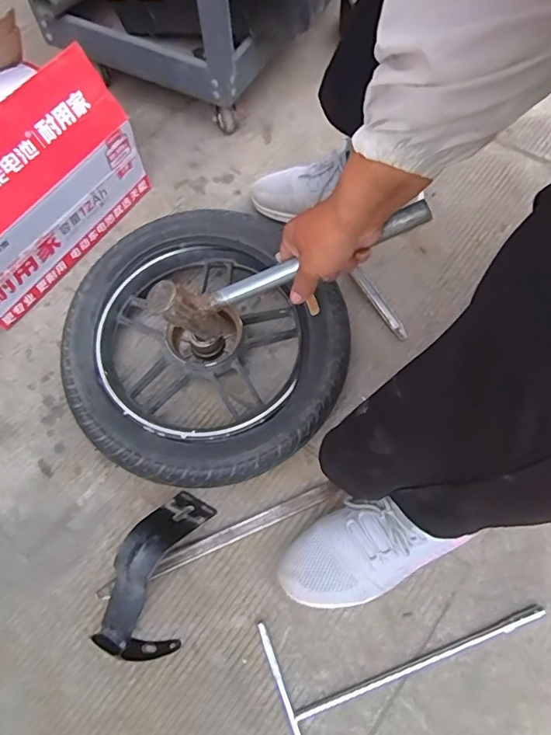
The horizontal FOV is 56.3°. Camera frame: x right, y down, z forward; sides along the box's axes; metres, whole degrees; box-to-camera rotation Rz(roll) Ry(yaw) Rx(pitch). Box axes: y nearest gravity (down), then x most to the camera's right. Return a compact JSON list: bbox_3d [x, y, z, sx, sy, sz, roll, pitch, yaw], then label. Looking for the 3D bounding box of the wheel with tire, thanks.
[{"bbox_3d":[-0.097,-0.022,0.651,0.316,0.107,0.343,0,65,0],"label":"wheel with tire"}]

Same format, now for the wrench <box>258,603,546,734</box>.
[{"bbox_3d":[0.149,0.306,0.536,0.289,0.007,0.173,-19,66,-9],"label":"wrench"}]

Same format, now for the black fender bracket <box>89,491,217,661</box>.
[{"bbox_3d":[-0.122,0.216,0.539,0.100,0.098,0.177,29,68,13],"label":"black fender bracket"}]

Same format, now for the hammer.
[{"bbox_3d":[0.016,-0.103,0.545,0.294,0.105,0.029,-21,64,19],"label":"hammer"}]

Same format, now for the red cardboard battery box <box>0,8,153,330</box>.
[{"bbox_3d":[-0.375,-0.265,0.704,0.208,0.218,0.308,31,69,13],"label":"red cardboard battery box"}]

